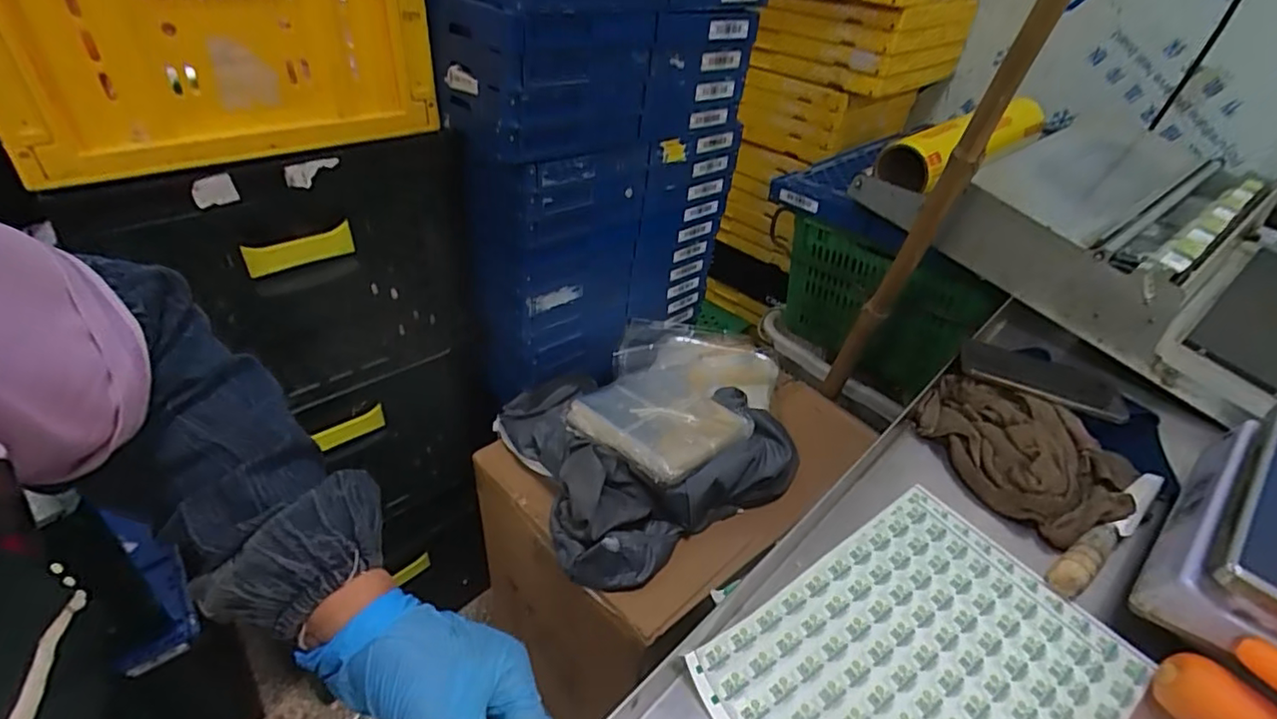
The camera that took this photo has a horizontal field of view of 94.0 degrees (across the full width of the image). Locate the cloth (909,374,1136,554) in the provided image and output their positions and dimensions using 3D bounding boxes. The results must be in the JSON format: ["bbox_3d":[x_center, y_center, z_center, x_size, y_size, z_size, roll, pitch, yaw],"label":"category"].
[{"bbox_3d":[0.384,0.090,0.605,0.146,0.044,0.194,-24,47,-32],"label":"cloth"}]

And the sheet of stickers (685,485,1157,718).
[{"bbox_3d":[0.216,0.232,0.442,0.303,0.005,0.208,-22,47,-31],"label":"sheet of stickers"}]

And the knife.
[{"bbox_3d":[0.435,0.154,0.547,0.209,0.021,0.026,-22,46,-30],"label":"knife"}]

